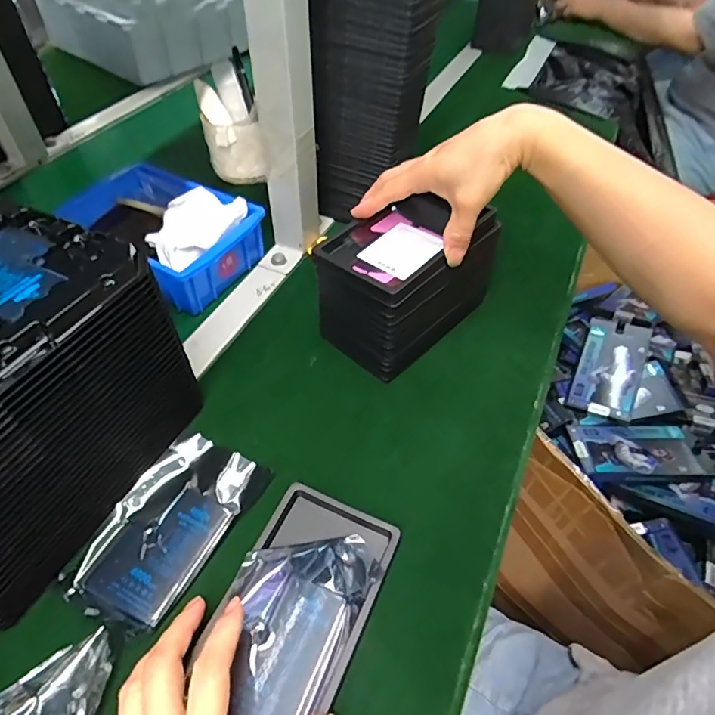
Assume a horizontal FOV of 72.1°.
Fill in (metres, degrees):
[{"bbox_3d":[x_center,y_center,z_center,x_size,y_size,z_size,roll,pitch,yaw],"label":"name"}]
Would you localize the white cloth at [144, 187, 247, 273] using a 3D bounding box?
[{"bbox_3d":[-0.185,-0.142,0.537,0.108,0.039,0.105,22,53,17],"label":"white cloth"}]

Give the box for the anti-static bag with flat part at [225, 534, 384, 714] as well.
[{"bbox_3d":[-0.045,0.170,0.322,0.081,0.017,0.126,23,56,16],"label":"anti-static bag with flat part"}]

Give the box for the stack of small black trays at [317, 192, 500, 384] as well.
[{"bbox_3d":[0.048,-0.080,0.470,0.101,0.099,0.161,38,61,25],"label":"stack of small black trays"}]

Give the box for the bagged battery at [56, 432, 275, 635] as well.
[{"bbox_3d":[-0.143,0.125,0.371,0.084,0.006,0.142,24,53,18],"label":"bagged battery"}]

